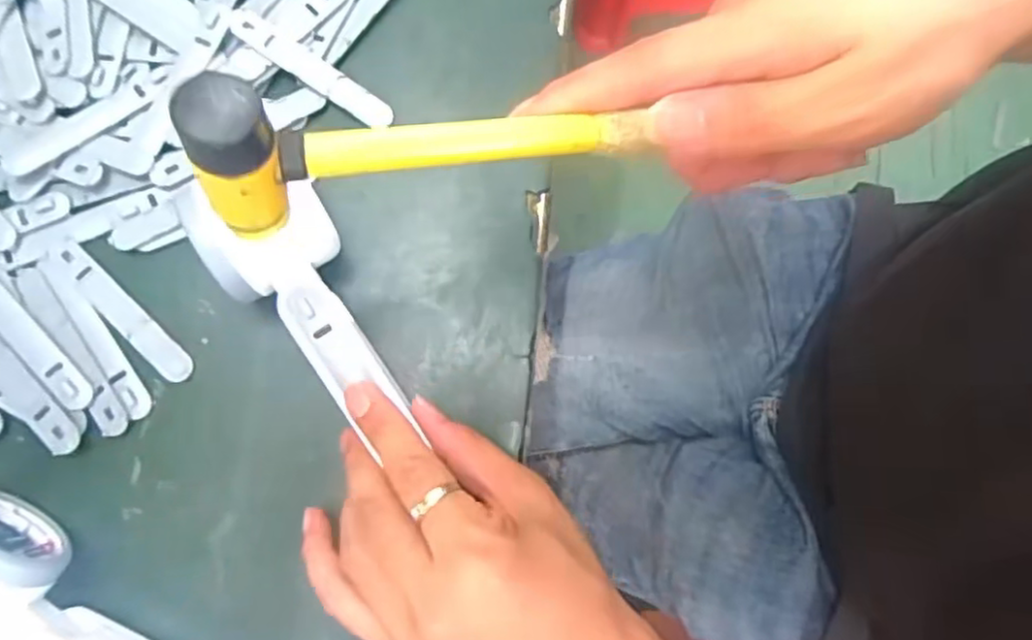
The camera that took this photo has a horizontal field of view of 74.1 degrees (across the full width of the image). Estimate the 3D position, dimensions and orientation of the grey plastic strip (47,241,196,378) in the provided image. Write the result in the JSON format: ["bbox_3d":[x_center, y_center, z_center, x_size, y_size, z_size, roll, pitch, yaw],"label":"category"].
[{"bbox_3d":[-0.194,-0.005,0.335,0.092,0.004,0.015,44,78,3],"label":"grey plastic strip"}]

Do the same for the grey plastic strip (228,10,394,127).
[{"bbox_3d":[-0.106,-0.131,0.357,0.094,0.004,0.015,34,79,-5],"label":"grey plastic strip"}]

